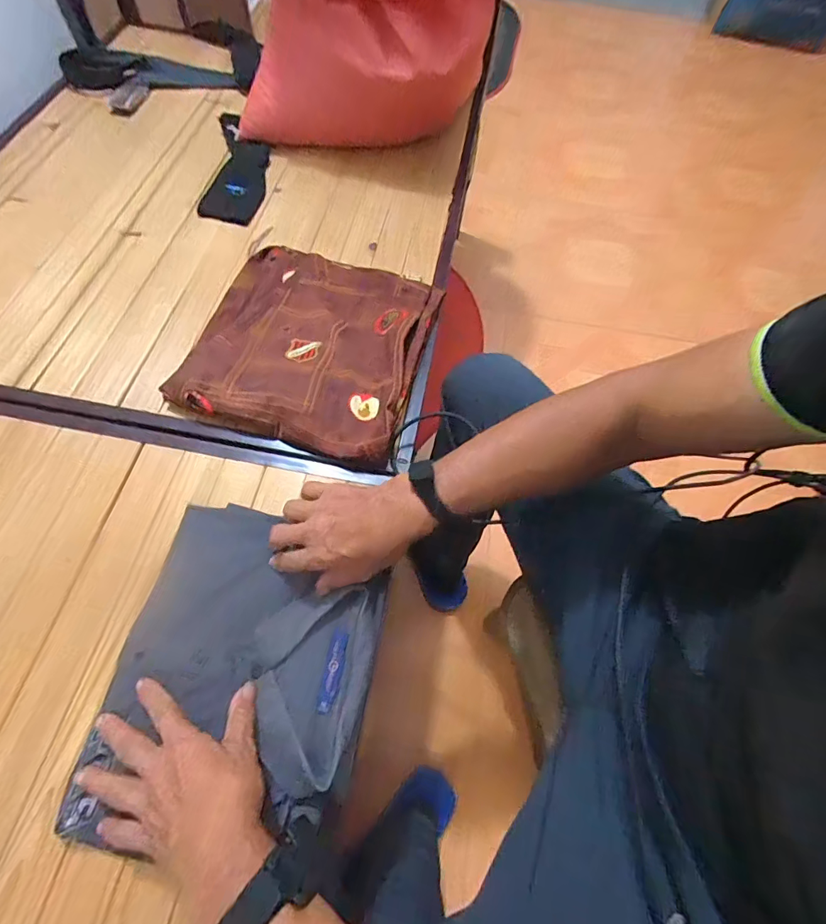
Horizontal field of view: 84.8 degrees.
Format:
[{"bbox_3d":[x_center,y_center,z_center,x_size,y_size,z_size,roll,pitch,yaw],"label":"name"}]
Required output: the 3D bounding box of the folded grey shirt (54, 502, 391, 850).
[{"bbox_3d":[-0.153,0.185,0.426,0.226,0.029,0.277,10,64,2],"label":"folded grey shirt"}]

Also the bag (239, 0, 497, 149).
[{"bbox_3d":[-0.074,-0.711,0.729,0.404,0.420,0.212,17,64,4],"label":"bag"}]

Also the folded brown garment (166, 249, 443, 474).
[{"bbox_3d":[-0.126,-0.165,0.597,0.273,0.035,0.299,16,64,5],"label":"folded brown garment"}]

